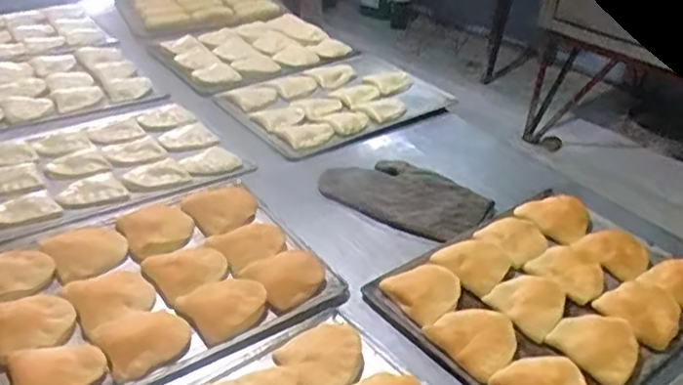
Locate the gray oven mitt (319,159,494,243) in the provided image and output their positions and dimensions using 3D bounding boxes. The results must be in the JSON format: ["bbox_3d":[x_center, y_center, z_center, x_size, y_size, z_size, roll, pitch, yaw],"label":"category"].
[{"bbox_3d":[0.105,-0.004,1.054,0.267,0.022,0.166,19,34,24],"label":"gray oven mitt"}]

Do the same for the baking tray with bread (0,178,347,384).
[{"bbox_3d":[-0.266,0.112,0.853,0.443,0.053,0.345,-16,43,-34],"label":"baking tray with bread"}]

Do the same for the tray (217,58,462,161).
[{"bbox_3d":[-0.007,-0.213,1.380,0.460,0.042,0.337,-18,44,-36],"label":"tray"}]

